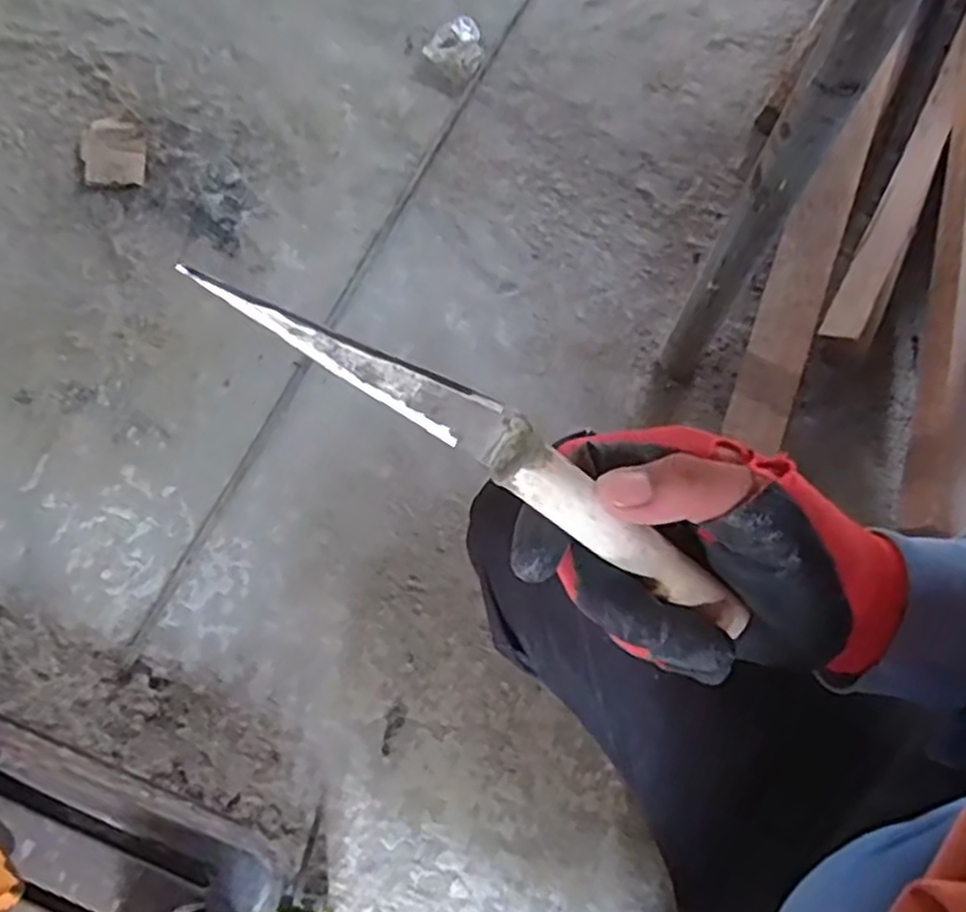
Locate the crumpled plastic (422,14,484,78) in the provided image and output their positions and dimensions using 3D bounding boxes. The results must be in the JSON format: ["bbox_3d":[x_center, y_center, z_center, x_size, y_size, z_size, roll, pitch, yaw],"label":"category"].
[{"bbox_3d":[-0.030,-0.601,1.113,0.085,0.024,0.117,27,68,9],"label":"crumpled plastic"}]

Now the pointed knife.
[{"bbox_3d":[0.010,0.000,0.258,0.218,0.013,0.018,33,66,-18],"label":"pointed knife"}]

